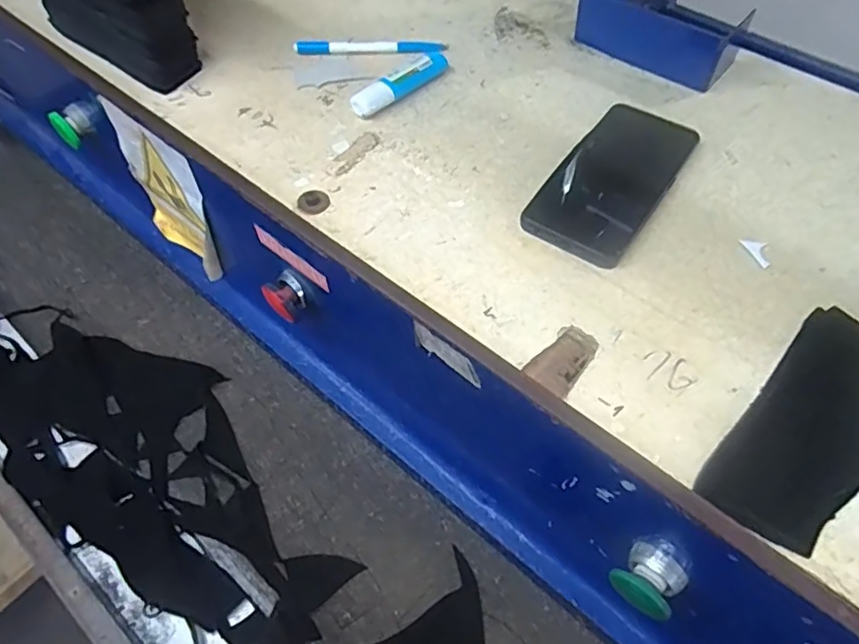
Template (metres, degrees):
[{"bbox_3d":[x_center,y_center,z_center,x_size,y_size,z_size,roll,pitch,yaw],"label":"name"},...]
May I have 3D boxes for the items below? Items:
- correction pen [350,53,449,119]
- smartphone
[{"bbox_3d":[-0.023,-0.205,0.517,0.102,0.019,0.017,-38,62,-24],"label":"correction pen"},{"bbox_3d":[0.140,-0.110,0.457,0.075,0.013,0.163,30,60,20],"label":"smartphone"}]

